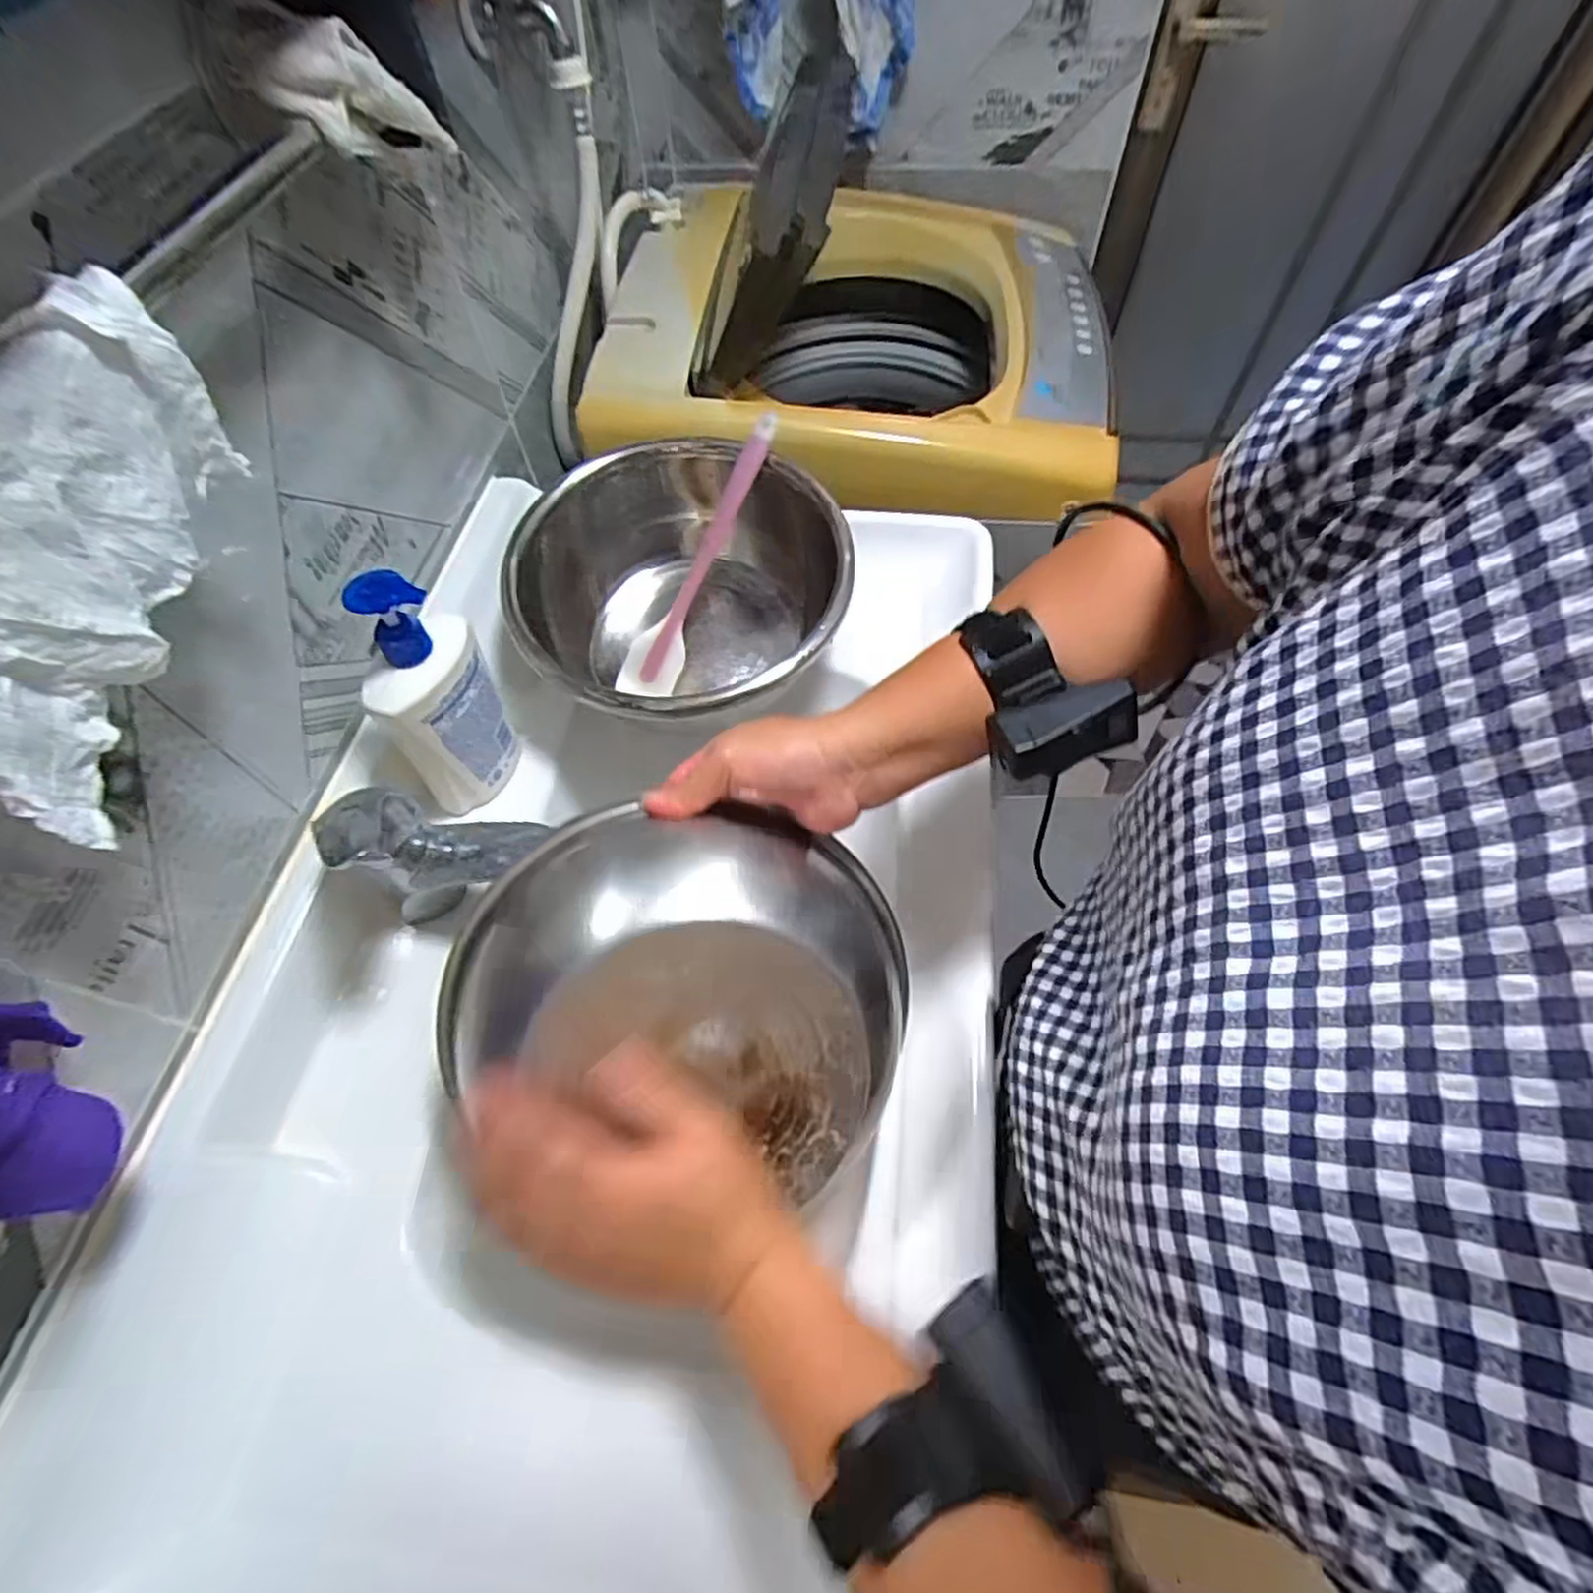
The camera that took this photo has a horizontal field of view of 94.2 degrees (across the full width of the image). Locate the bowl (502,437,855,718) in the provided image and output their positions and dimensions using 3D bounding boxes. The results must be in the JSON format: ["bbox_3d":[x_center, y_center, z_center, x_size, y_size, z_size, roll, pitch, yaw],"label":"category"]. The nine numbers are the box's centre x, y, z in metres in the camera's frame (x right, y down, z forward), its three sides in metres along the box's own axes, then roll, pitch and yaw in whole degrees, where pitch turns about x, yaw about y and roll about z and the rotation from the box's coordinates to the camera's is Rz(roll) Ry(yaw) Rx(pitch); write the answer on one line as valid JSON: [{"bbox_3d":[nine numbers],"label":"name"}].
[{"bbox_3d":[-0.073,-0.154,0.624,0.223,0.141,0.261,3,61,4],"label":"bowl"}]

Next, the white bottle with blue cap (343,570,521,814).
[{"bbox_3d":[-0.248,-0.073,0.518,0.042,0.188,0.092,14,62,10],"label":"white bottle with blue cap"}]

